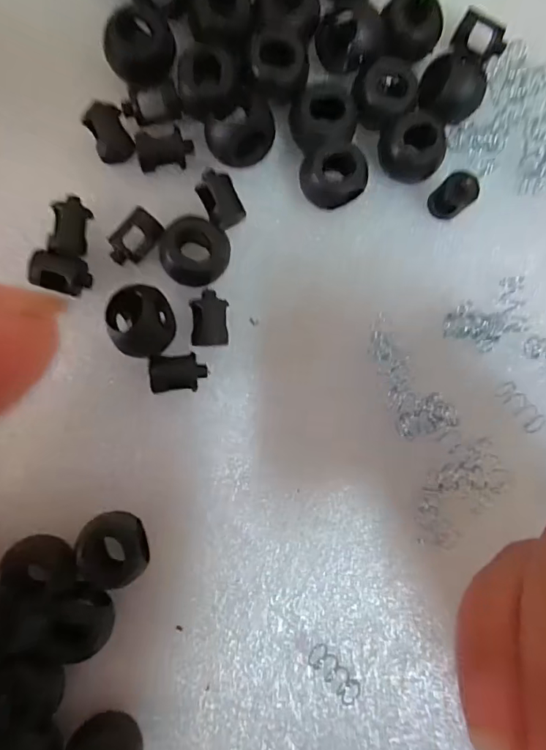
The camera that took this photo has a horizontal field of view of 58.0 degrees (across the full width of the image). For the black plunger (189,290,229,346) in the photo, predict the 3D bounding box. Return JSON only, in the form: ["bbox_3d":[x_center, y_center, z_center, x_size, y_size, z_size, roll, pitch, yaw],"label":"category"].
[{"bbox_3d":[-0.017,-0.015,0.131,0.009,0.005,0.014,-2,88,-5],"label":"black plunger"}]

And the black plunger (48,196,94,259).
[{"bbox_3d":[-0.052,-0.038,0.127,0.009,0.004,0.015,10,87,-5],"label":"black plunger"}]

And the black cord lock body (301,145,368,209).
[{"bbox_3d":[0.017,-0.052,0.131,0.018,0.013,0.012,-4,88,-5],"label":"black cord lock body"}]

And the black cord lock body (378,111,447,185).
[{"bbox_3d":[0.038,-0.061,0.134,0.017,0.013,0.016,0,88,-5],"label":"black cord lock body"}]

